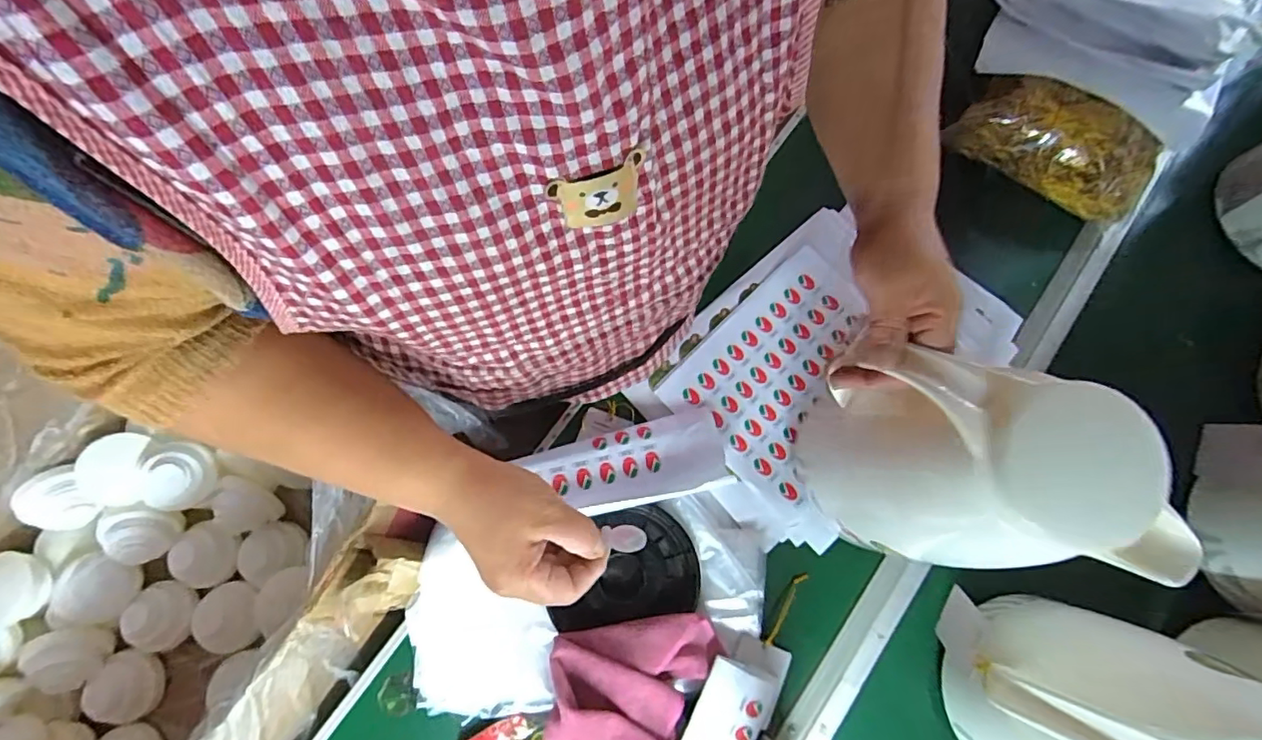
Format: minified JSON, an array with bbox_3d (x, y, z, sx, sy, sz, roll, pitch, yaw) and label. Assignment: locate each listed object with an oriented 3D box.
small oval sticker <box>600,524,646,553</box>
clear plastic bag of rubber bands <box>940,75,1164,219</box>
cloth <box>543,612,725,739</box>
[{"bbox_3d":[-0.003,0.113,0.377,0.027,0.006,0.018,-4,77,0],"label":"small oval sticker"},{"bbox_3d":[0.435,-0.225,0.580,0.190,0.078,0.079,39,81,8],"label":"clear plastic bag of rubber bands"},{"bbox_3d":[0.003,0.301,0.479,0.141,0.051,0.173,2,78,1],"label":"cloth"}]

